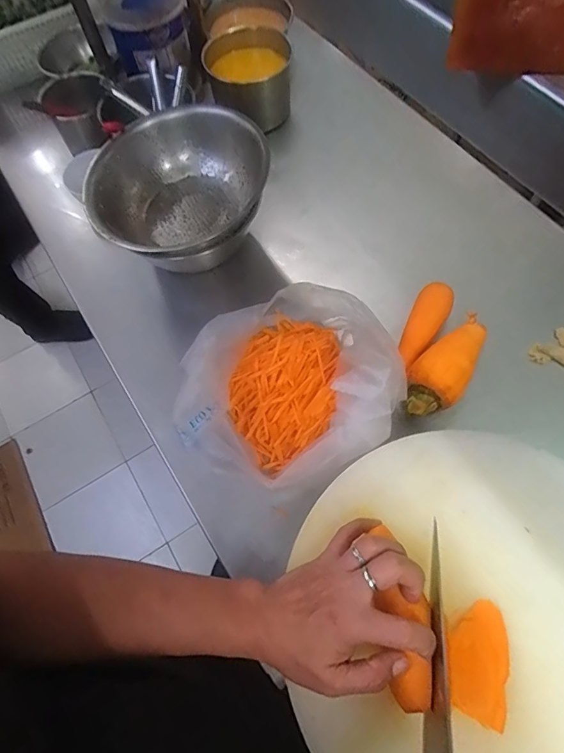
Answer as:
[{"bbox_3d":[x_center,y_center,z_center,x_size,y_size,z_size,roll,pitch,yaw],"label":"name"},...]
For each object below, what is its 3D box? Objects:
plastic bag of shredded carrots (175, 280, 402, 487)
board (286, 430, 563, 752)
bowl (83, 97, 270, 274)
[{"bbox_3d":[0.006,0.013,0.531,0.258,0.107,0.224,-27,68,-9],"label":"plastic bag of shredded carrots"},{"bbox_3d":[0.182,0.217,0.394,0.336,0.040,0.328,-1,66,2],"label":"board"},{"bbox_3d":[-0.146,-0.261,0.654,0.244,0.122,0.235,-1,66,2],"label":"bowl"}]

